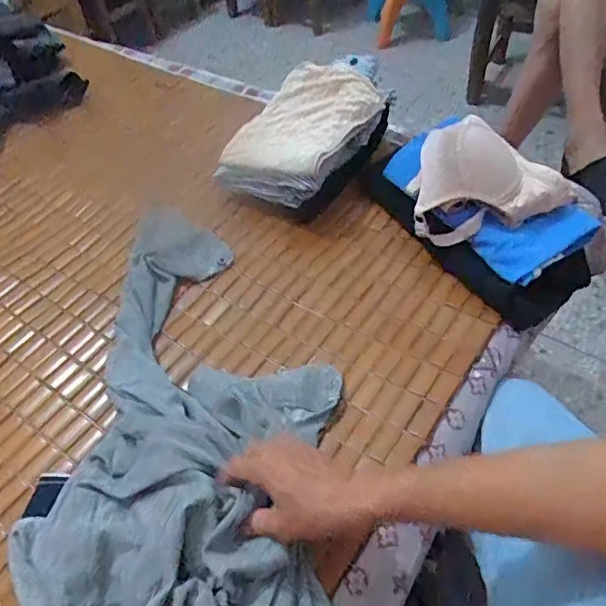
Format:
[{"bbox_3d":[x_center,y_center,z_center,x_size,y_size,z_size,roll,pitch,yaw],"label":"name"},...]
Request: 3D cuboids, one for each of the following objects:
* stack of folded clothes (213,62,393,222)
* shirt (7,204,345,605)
[{"bbox_3d":[0.002,-0.233,0.780,0.177,0.103,0.205,24,56,23],"label":"stack of folded clothes"},{"bbox_3d":[-0.111,0.135,0.532,0.294,0.095,0.639,-13,50,-6],"label":"shirt"}]

